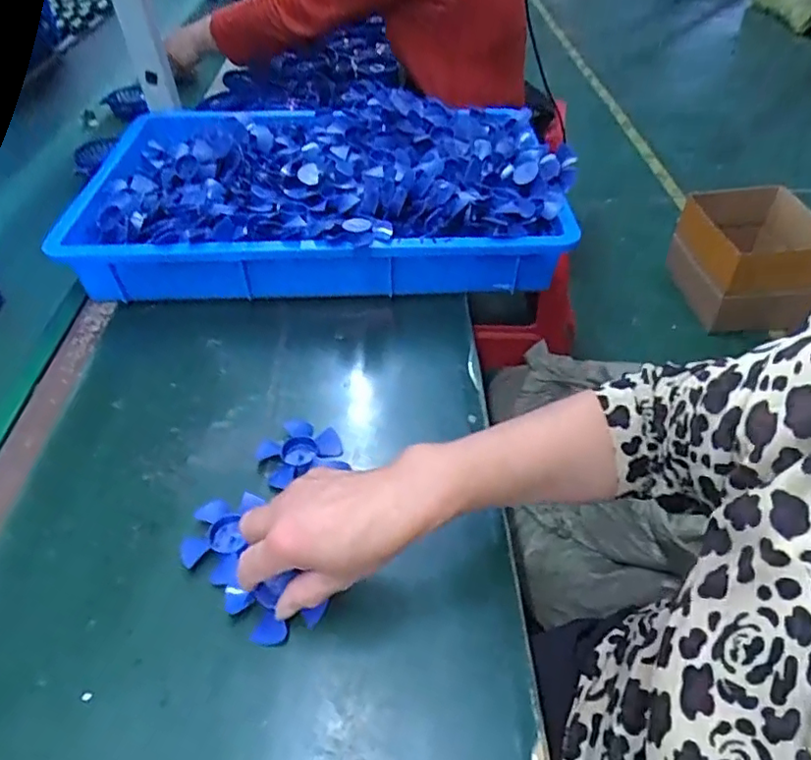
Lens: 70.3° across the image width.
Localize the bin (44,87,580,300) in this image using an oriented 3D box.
[{"bbox_3d":[-0.101,-0.249,0.746,0.580,0.123,0.353,-1,45,-1],"label":"bin"}]

